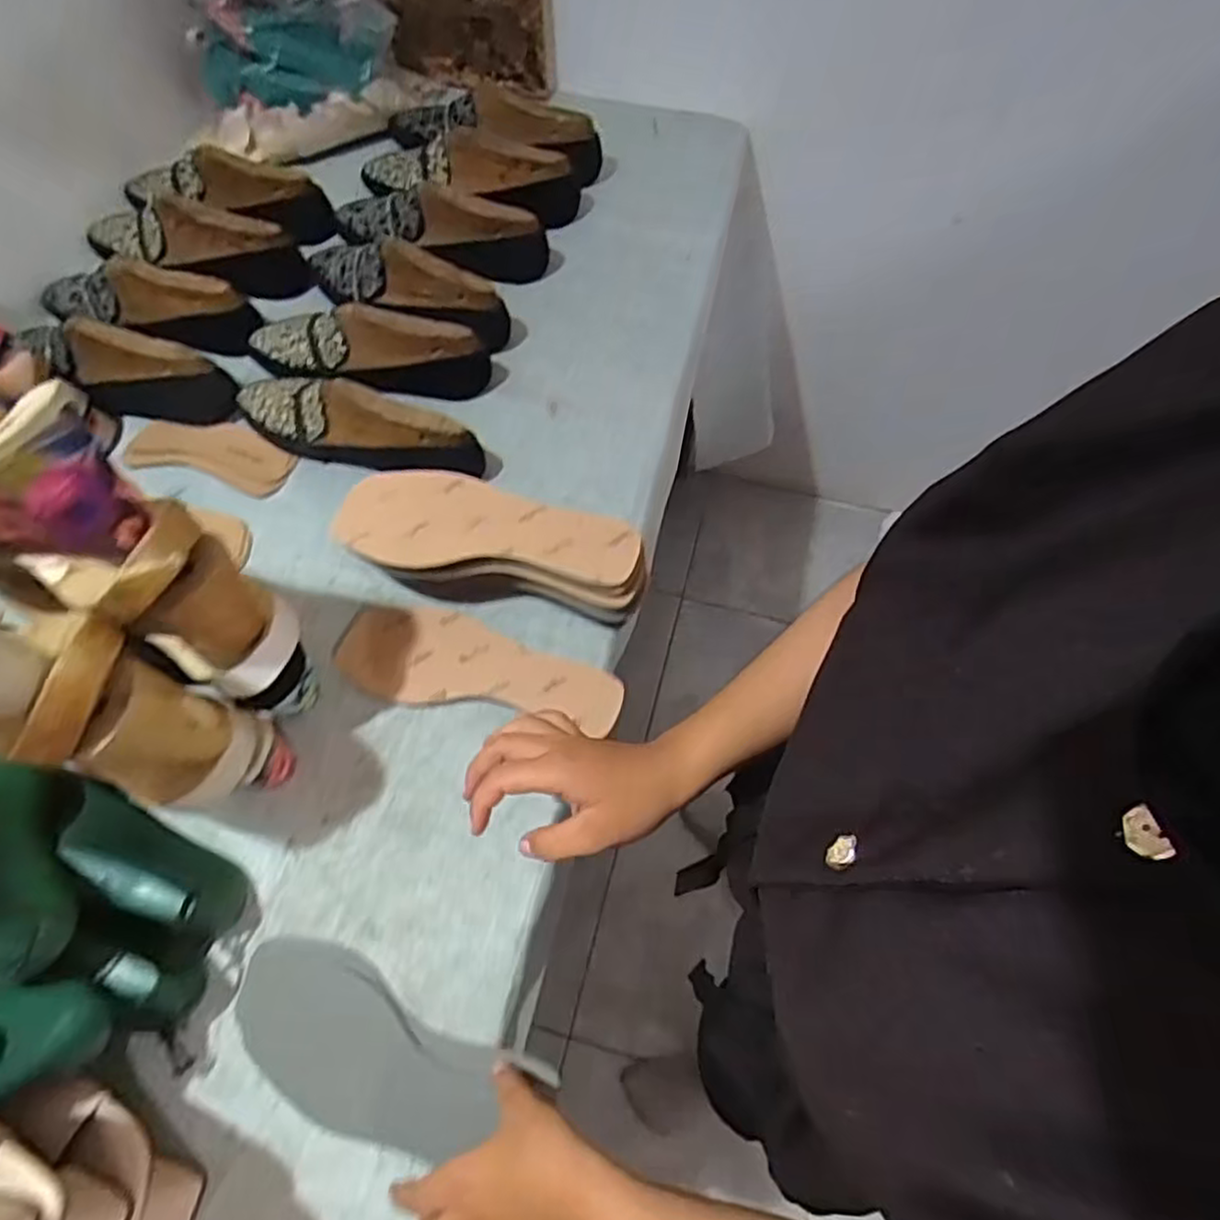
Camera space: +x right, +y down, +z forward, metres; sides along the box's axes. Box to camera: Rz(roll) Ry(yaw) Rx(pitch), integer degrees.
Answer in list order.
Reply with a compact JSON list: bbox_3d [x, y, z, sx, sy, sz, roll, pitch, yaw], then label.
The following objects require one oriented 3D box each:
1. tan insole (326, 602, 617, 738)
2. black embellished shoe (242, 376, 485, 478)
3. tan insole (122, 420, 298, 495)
[{"bbox_3d":[-0.108,0.045,0.628,0.238,0.018,0.082,9,67,4],"label":"tan insole"},{"bbox_3d":[-0.245,-0.173,0.689,0.242,0.082,0.057,16,67,8],"label":"black embellished shoe"},{"bbox_3d":[-0.394,-0.155,0.723,0.164,0.012,0.063,13,66,7],"label":"tan insole"}]

